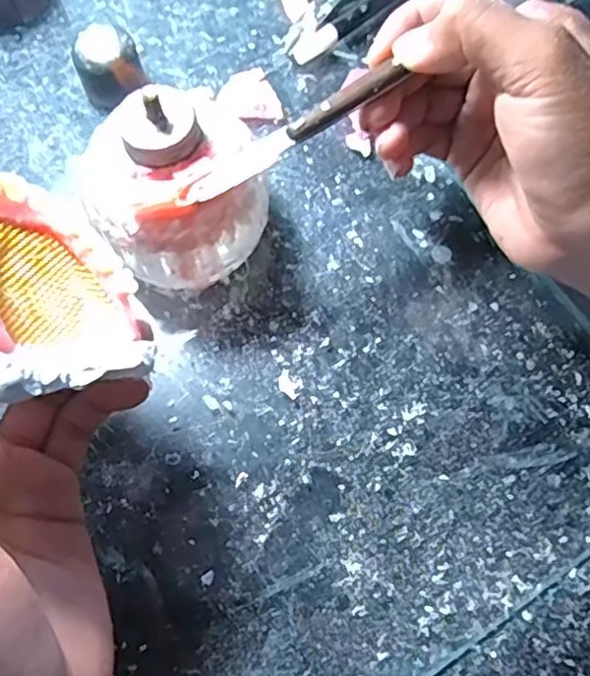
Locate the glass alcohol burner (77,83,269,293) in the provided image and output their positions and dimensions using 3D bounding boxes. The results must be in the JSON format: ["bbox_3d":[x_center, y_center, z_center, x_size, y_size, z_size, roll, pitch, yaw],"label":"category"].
[{"bbox_3d":[-0.048,-0.060,0.256,0.066,0.074,0.062,0,69,-1],"label":"glass alcohol burner"}]

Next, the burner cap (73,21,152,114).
[{"bbox_3d":[-0.088,-0.130,0.307,0.030,0.031,0.024,-20,71,-9],"label":"burner cap"}]

